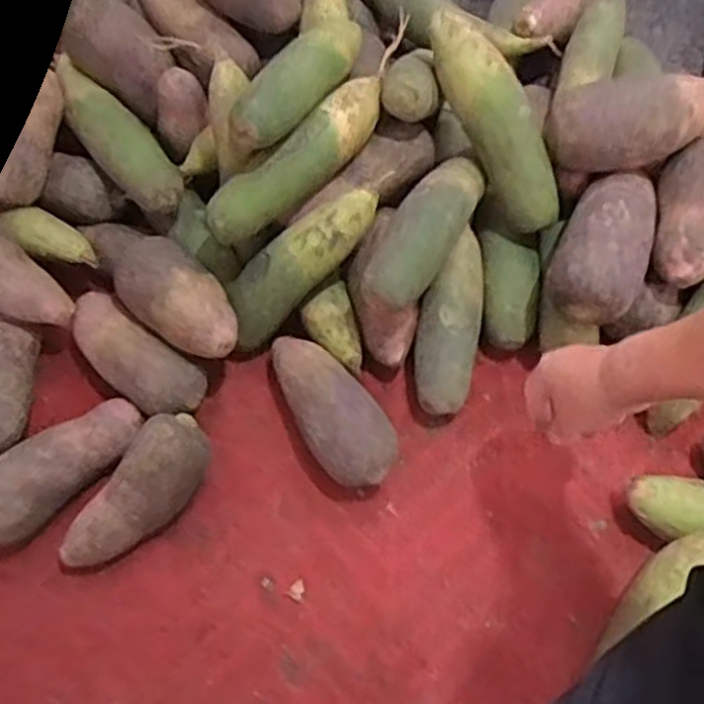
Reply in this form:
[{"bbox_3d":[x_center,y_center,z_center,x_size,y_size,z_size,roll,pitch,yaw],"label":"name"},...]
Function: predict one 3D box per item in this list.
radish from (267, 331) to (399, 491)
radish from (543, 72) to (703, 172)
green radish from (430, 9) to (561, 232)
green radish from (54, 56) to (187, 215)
[{"bbox_3d":[-0.020,0.051,0.675,0.076,0.062,0.161,-28,71,-11],"label":"radish"},{"bbox_3d":[0.257,-0.203,0.646,0.157,0.067,0.065,-4,68,-2],"label":"radish"},{"bbox_3d":[0.131,-0.208,0.660,0.051,0.055,0.208,-30,101,-12],"label":"green radish"},{"bbox_3d":[-0.230,-0.208,0.711,0.056,0.062,0.202,-38,73,-15],"label":"green radish"}]

